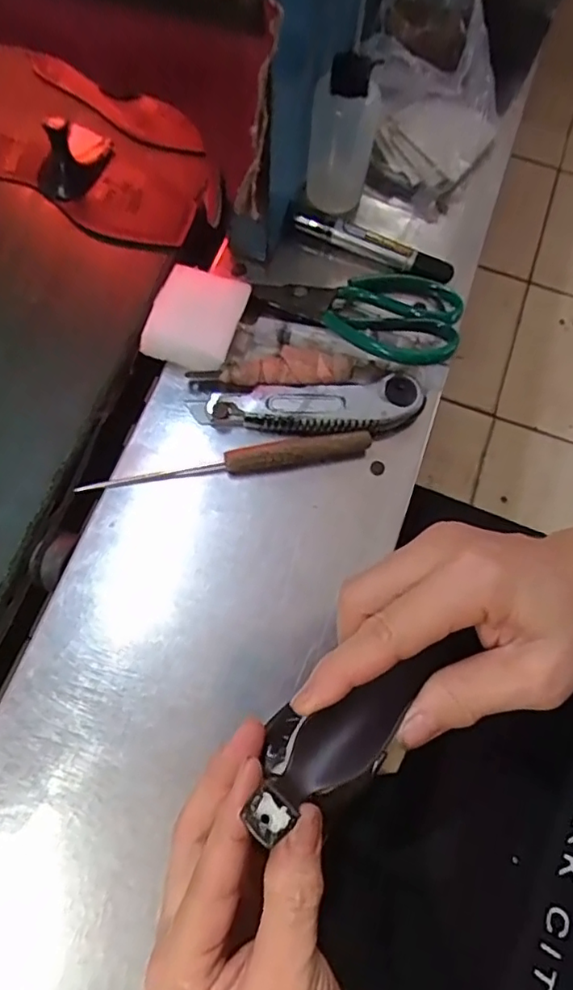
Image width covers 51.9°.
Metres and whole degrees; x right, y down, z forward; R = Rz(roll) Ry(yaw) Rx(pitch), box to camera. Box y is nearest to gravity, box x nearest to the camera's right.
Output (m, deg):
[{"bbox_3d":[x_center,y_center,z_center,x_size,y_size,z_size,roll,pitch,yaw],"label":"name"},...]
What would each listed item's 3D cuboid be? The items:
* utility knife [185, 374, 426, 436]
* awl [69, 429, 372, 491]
[{"bbox_3d":[0.016,-0.062,0.420,0.162,0.023,0.038,-3,69,-2],"label":"utility knife"},{"bbox_3d":[-0.039,-0.022,0.403,0.197,0.019,0.014,-11,70,-5],"label":"awl"}]

